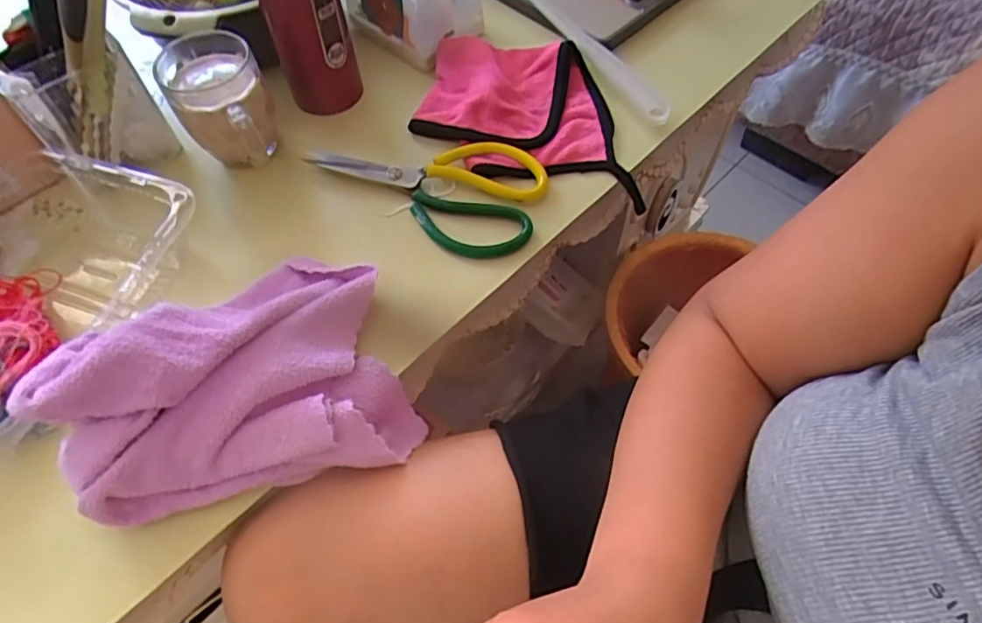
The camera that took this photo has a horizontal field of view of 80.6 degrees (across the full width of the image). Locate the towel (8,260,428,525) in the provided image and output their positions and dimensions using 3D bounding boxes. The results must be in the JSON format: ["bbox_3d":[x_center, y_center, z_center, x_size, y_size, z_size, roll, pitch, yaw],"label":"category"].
[{"bbox_3d":[-0.166,0.056,0.390,0.216,0.071,0.162,-22,85,-28],"label":"towel"}]

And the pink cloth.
[{"bbox_3d":[0.033,-0.194,0.537,0.197,0.027,0.164,4,59,3],"label":"pink cloth"}]

